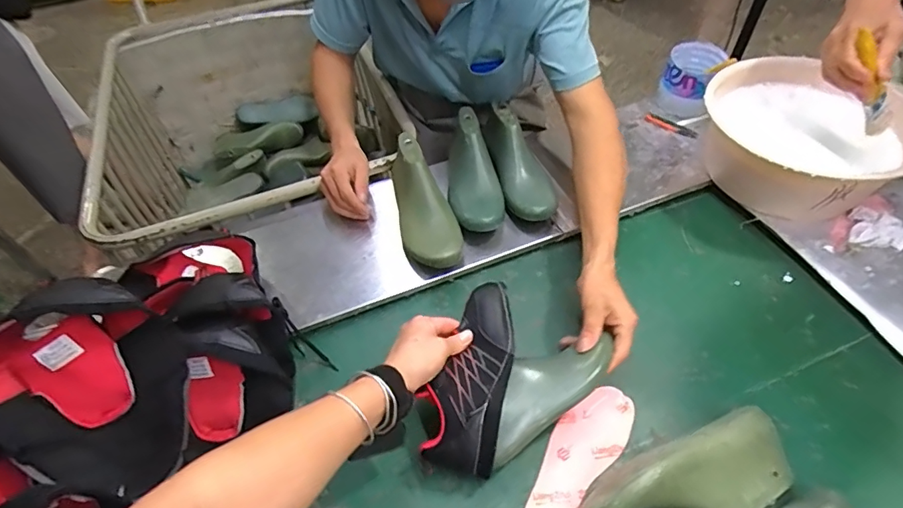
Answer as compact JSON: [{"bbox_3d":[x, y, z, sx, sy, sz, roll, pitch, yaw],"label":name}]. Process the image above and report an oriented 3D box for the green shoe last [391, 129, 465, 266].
[{"bbox_3d":[-0.048,-0.088,0.752,0.077,0.079,0.241,-13,50,-7],"label":"green shoe last"}]

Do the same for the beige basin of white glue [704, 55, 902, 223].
[{"bbox_3d":[0.542,-0.184,0.775,0.234,0.151,0.268,-4,50,0],"label":"beige basin of white glue"}]

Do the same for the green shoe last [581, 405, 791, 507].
[{"bbox_3d":[0.255,0.244,0.520,0.244,0.077,0.092,-17,51,-9],"label":"green shoe last"}]

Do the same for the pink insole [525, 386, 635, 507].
[{"bbox_3d":[0.146,0.248,0.573,0.074,0.009,0.218,27,58,24],"label":"pink insole"}]

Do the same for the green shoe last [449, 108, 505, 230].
[{"bbox_3d":[0.031,-0.139,0.790,0.078,0.073,0.229,-8,50,-2],"label":"green shoe last"}]

